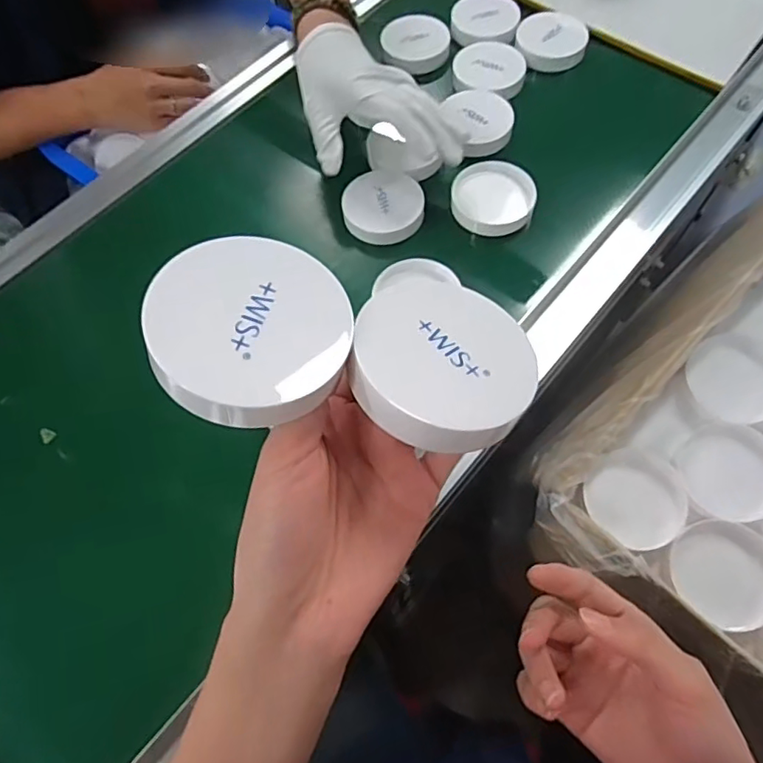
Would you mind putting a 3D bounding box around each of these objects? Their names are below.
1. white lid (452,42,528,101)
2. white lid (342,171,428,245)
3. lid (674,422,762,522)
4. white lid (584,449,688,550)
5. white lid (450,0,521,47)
[{"bbox_3d":[0.118,-0.340,0.617,0.080,0.021,0.077,8,64,6],"label":"white lid"},{"bbox_3d":[0.002,-0.168,0.548,0.076,0.017,0.071,-1,64,2],"label":"white lid"},{"bbox_3d":[0.275,0.070,0.449,0.074,0.009,0.075,-1,64,2],"label":"lid"},{"bbox_3d":[0.202,0.090,0.449,0.073,0.011,0.073,-1,64,2],"label":"white lid"},{"bbox_3d":[0.120,-0.422,0.660,0.076,0.013,0.074,-1,64,2],"label":"white lid"}]

